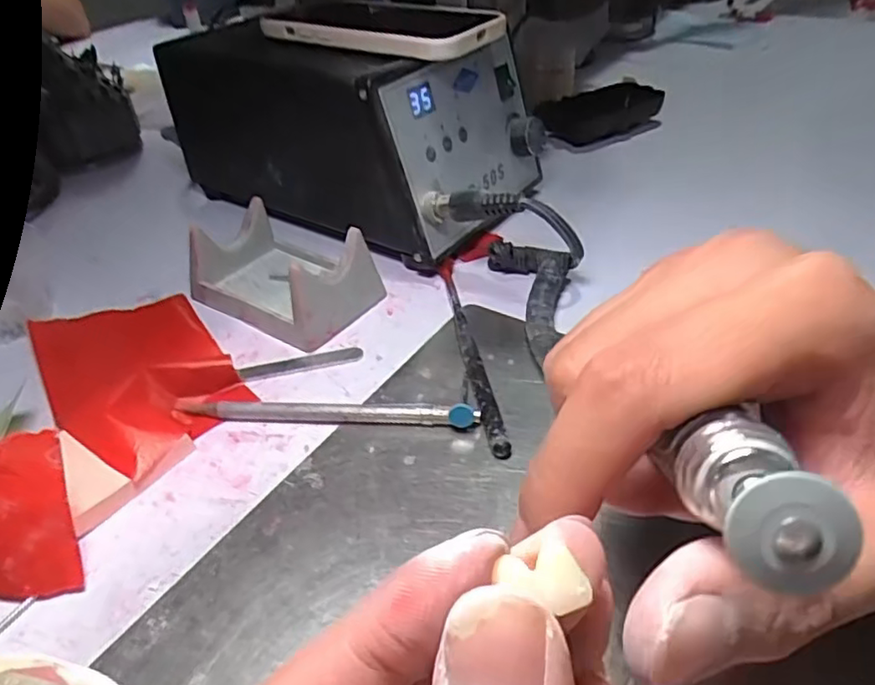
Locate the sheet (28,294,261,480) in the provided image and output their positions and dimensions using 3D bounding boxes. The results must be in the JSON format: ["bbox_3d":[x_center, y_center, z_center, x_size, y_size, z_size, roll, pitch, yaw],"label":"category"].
[{"bbox_3d":[-0.151,0.011,0.315,0.079,0.018,0.136,-26,44,-26],"label":"sheet"}]

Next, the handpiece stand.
[{"bbox_3d":[-0.087,-0.042,0.358,0.096,0.042,0.063,21,45,28],"label":"handpiece stand"}]

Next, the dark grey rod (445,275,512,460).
[{"bbox_3d":[0.015,0.004,0.317,0.008,0.010,0.140,-8,39,-5],"label":"dark grey rod"}]

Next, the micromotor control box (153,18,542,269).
[{"bbox_3d":[-0.059,-0.152,0.435,0.230,0.111,0.138,21,45,28],"label":"micromotor control box"}]

